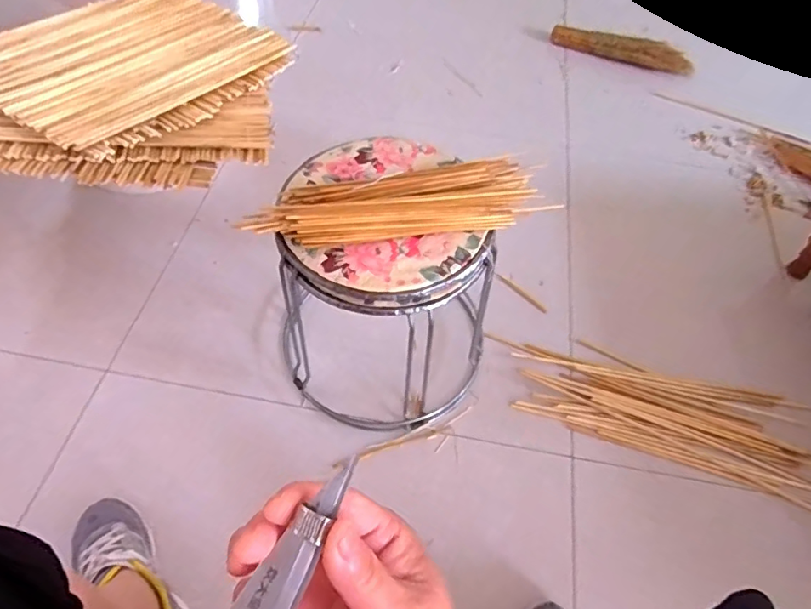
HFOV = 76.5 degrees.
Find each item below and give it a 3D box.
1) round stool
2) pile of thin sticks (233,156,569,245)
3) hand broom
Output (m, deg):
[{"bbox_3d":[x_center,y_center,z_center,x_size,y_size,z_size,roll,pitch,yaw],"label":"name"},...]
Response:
[{"bbox_3d":[-0.020,-0.015,0.792,0.296,0.339,0.305,2,56,-3],"label":"round stool"},{"bbox_3d":[-0.002,-0.130,0.652,0.373,0.032,0.102,-10,57,-10],"label":"pile of thin sticks"},{"bbox_3d":[0.630,-0.744,1.497,0.413,0.063,0.077,16,56,7],"label":"hand broom"}]

